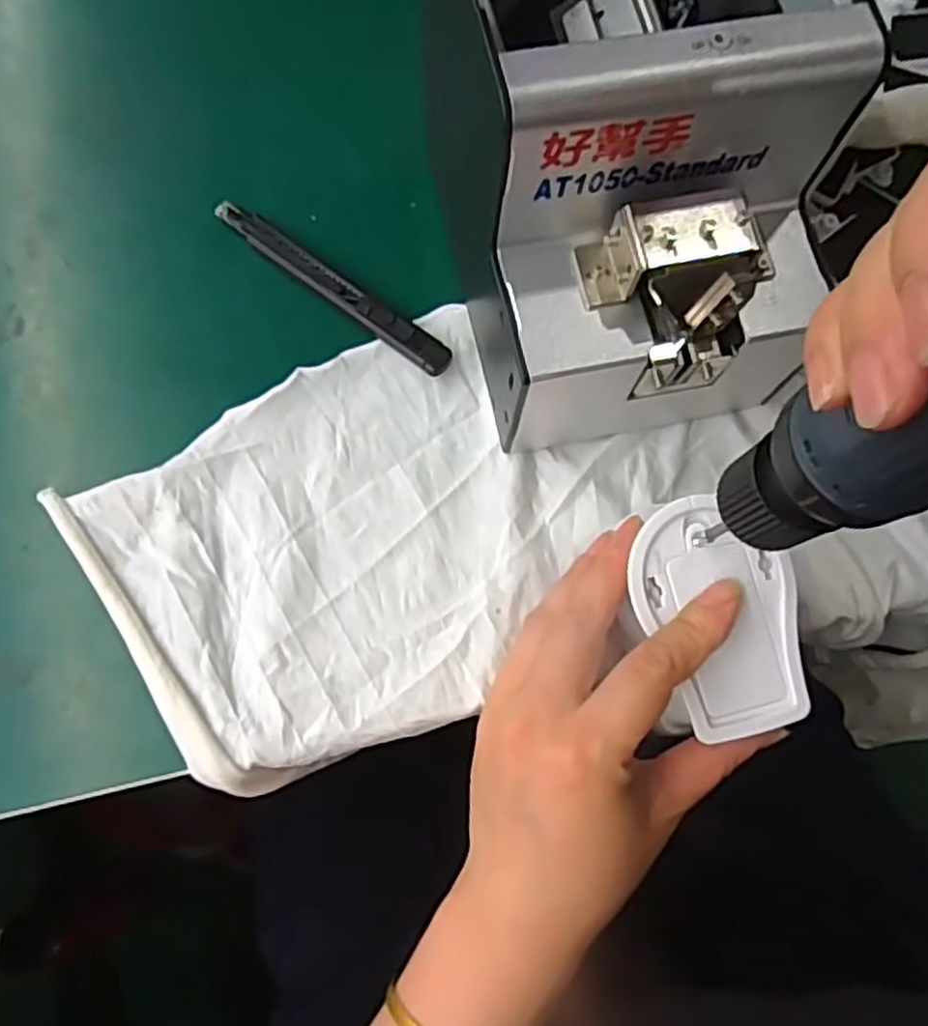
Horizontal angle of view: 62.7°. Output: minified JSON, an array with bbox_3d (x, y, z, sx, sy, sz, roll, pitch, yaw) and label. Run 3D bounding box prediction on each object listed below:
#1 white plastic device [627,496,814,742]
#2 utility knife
[{"bbox_3d":[0.095,0.038,0.286,0.059,0.012,0.085,-4,75,-3],"label":"white plastic device"},{"bbox_3d":[-0.062,-0.108,0.361,0.132,0.007,0.018,35,77,7],"label":"utility knife"}]

